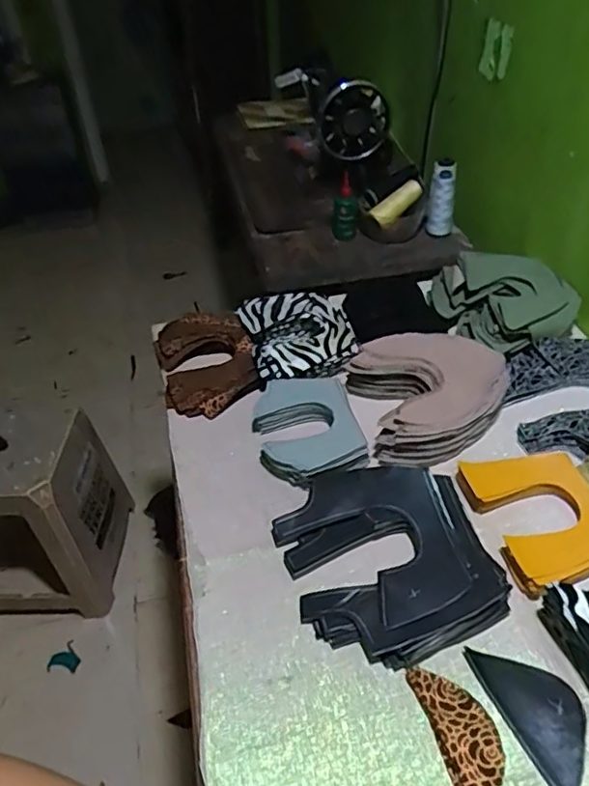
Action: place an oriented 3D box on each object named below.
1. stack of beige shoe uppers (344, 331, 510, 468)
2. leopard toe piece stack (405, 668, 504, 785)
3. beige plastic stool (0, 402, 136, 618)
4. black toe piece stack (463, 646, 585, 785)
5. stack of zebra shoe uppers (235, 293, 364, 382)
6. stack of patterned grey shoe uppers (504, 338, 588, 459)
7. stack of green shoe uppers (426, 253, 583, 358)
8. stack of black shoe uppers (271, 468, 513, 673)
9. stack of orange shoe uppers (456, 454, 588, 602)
[{"bbox_3d":[0.171,-0.004,0.762,0.180,0.060,0.178,-10,43,-8],"label":"stack of beige shoe uppers"},{"bbox_3d":[0.138,0.279,0.496,0.048,0.013,0.113,-14,44,-12],"label":"leopard toe piece stack"},{"bbox_3d":[-0.603,0.274,1.355,0.356,0.416,0.331,-4,43,-2],"label":"beige plastic stool"},{"bbox_3d":[0.207,0.267,0.508,0.060,0.014,0.127,-17,44,-15],"label":"black toe piece stack"},{"bbox_3d":[0.006,-0.084,0.855,0.158,0.040,0.161,-6,43,-4],"label":"stack of zebra shoe uppers"},{"bbox_3d":[0.357,0.004,0.760,0.180,0.036,0.179,-10,43,-8],"label":"stack of patterned grey shoe uppers"},{"bbox_3d":[0.309,-0.130,0.868,0.196,0.070,0.165,-4,43,-1],"label":"stack of green shoe uppers"},{"bbox_3d":[0.090,0.161,0.610,0.187,0.036,0.206,-13,44,-11],"label":"stack of black shoe uppers"},{"bbox_3d":[0.256,0.122,0.635,0.130,0.033,0.158,-16,44,-14],"label":"stack of orange shoe uppers"}]

